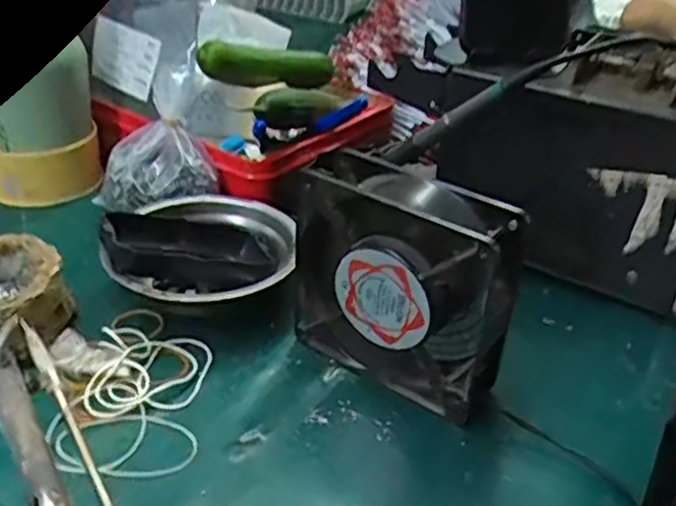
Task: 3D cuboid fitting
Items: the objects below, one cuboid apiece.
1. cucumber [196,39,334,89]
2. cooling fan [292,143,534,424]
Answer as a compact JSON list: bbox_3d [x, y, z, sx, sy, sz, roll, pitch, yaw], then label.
[{"bbox_3d":[-0.057,-0.154,0.590,0.127,0.035,0.023,-4,30,-37],"label":"cucumber"},{"bbox_3d":[0.035,0.017,0.402,0.122,0.124,0.044,23,36,27],"label":"cooling fan"}]

